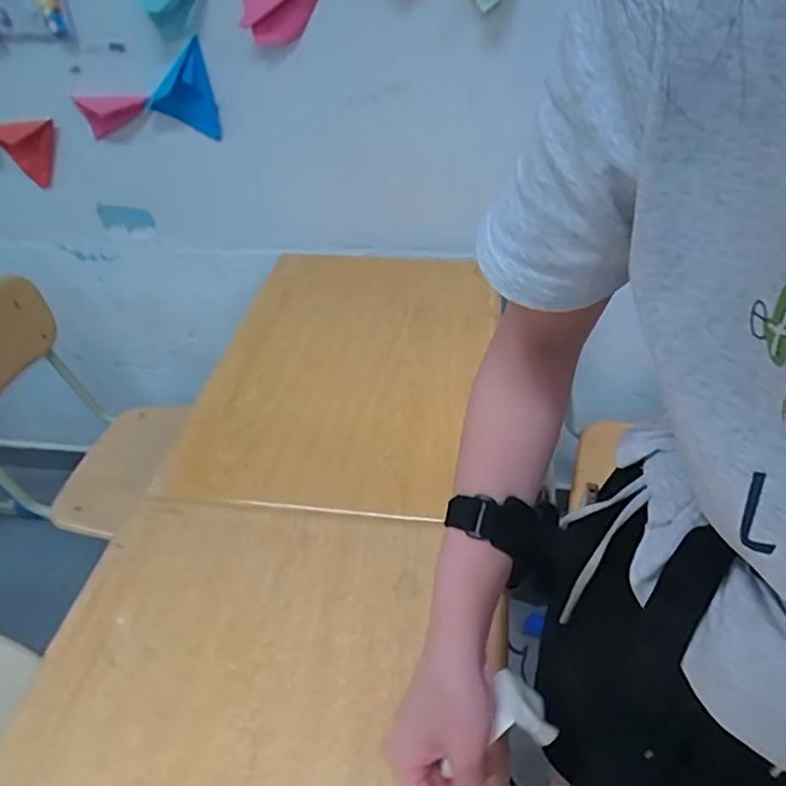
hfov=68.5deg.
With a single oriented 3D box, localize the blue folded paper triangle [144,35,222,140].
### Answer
[{"bbox_3d":[-0.363,-0.551,1.077,0.200,0.127,0.023,-16,54,44],"label":"blue folded paper triangle"}]

